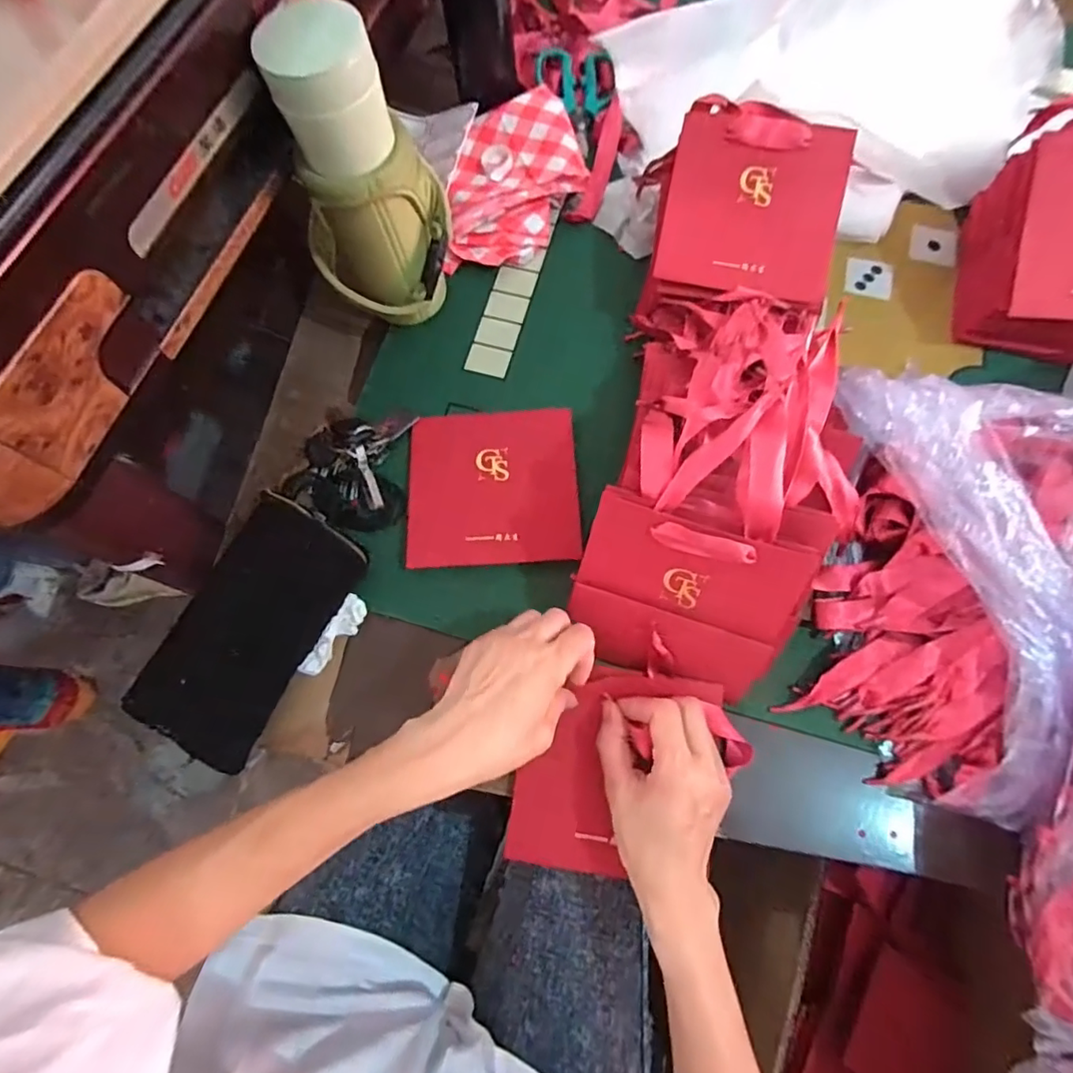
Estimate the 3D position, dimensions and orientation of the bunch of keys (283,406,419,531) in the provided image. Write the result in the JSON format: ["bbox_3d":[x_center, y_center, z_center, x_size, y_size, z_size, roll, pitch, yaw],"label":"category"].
[{"bbox_3d":[-0.158,-0.060,0.468,0.094,0.028,0.104,4,71,1],"label":"bunch of keys"}]

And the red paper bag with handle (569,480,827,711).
[{"bbox_3d":[0.097,0.047,0.383,0.141,0.125,0.011,18,27,5],"label":"red paper bag with handle"}]

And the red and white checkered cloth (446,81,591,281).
[{"bbox_3d":[-0.019,-0.352,0.559,0.121,0.046,0.191,13,72,4],"label":"red and white checkered cloth"}]

